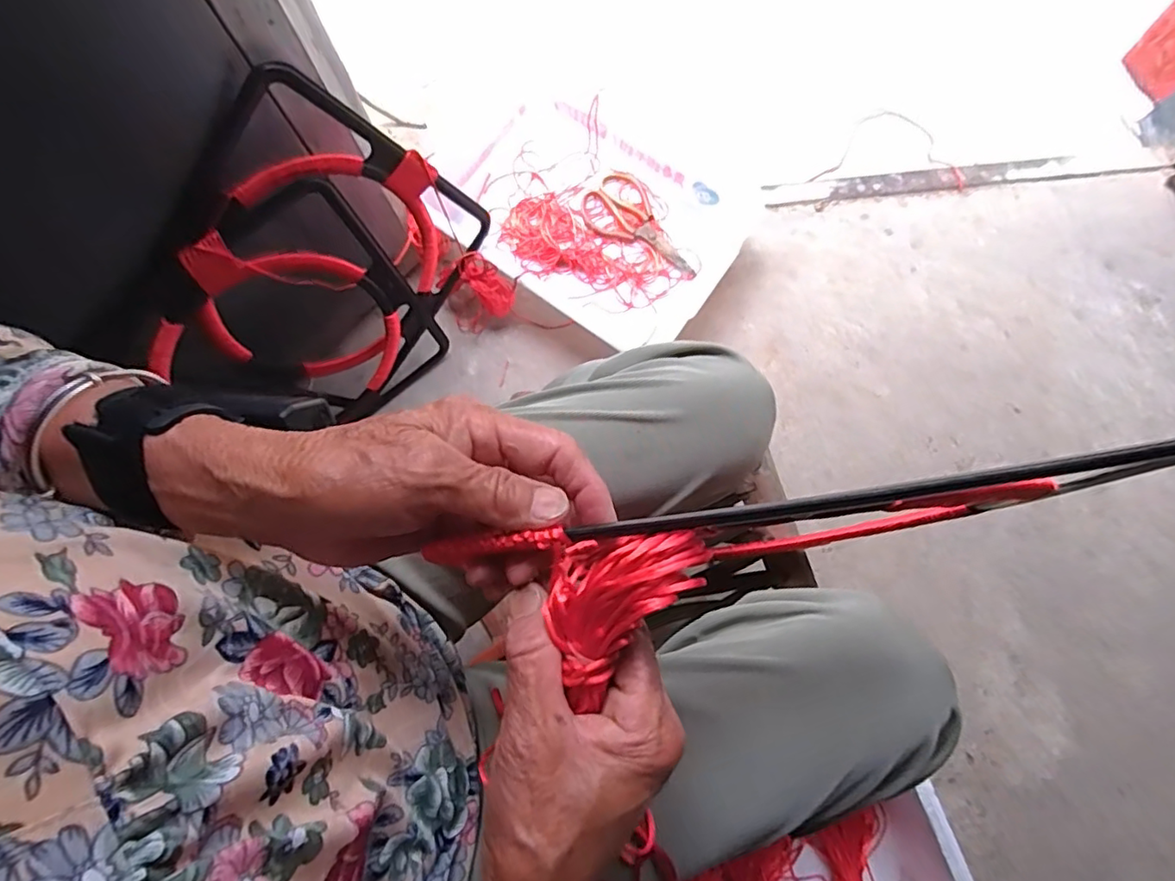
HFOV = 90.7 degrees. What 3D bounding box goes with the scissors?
[{"bbox_3d":[0.068,-0.305,0.859,0.100,0.010,0.199,-28,80,-7],"label":"scissors"}]

